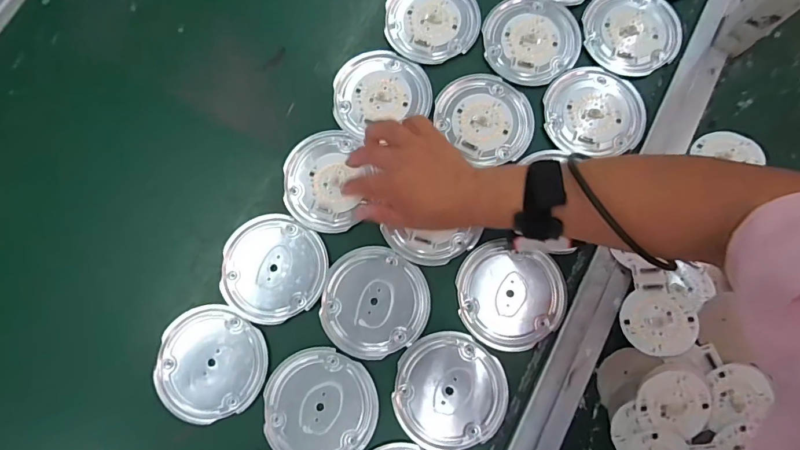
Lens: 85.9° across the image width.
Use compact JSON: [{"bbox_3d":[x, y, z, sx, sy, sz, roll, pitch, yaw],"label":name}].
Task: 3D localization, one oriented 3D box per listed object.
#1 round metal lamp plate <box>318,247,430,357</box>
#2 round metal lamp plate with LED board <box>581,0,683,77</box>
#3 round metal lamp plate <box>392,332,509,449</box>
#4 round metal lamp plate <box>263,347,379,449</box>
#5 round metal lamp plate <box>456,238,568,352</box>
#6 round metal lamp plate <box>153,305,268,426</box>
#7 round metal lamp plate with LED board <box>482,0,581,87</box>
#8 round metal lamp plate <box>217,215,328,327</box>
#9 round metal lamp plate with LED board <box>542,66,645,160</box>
[{"bbox_3d":[-0.024,0.076,0.426,0.102,0.004,0.104,0,79,0],"label":"round metal lamp plate"},{"bbox_3d":[0.258,-0.213,0.470,0.103,0.015,0.095,0,79,0],"label":"round metal lamp plate with LED board"},{"bbox_3d":[0.049,0.159,0.409,0.104,0.004,0.104,0,79,0],"label":"round metal lamp plate"},{"bbox_3d":[-0.077,0.174,0.407,0.104,0.004,0.103,0,79,0],"label":"round metal lamp plate"},{"bbox_3d":[0.109,0.071,0.425,0.103,0.009,0.099,0,79,0],"label":"round metal lamp plate"},{"bbox_3d":[-0.183,0.133,0.414,0.104,0.009,0.100,0,79,0],"label":"round metal lamp plate"},{"bbox_3d":[0.145,-0.206,0.474,0.102,0.008,0.100,0,79,0],"label":"round metal lamp plate with LED board"},{"bbox_3d":[-0.128,0.043,0.434,0.107,0.005,0.103,0,79,0],"label":"round metal lamp plate"},{"bbox_3d":[0.209,-0.123,0.458,0.103,0.014,0.094,0,79,0],"label":"round metal lamp plate with LED board"}]

